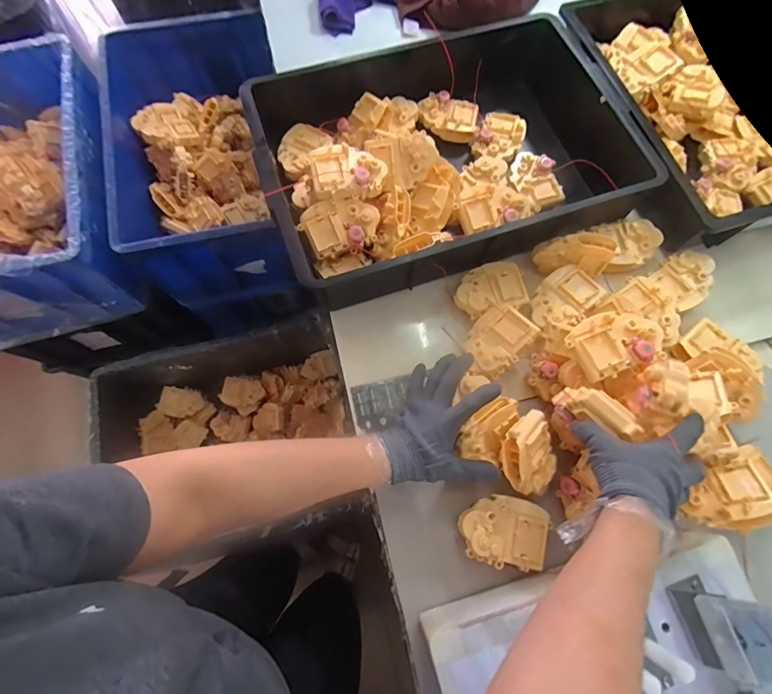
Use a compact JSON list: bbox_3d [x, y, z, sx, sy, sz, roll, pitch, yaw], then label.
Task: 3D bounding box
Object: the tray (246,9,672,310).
[{"bbox_3d":[0.093,-0.282,0.575,0.524,0.105,0.352,-18,73,-7],"label":"tray"}]

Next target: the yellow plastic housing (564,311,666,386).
[{"bbox_3d":[0.255,-0.007,0.435,0.091,0.027,0.067,-23,74,-9],"label":"yellow plastic housing"}]

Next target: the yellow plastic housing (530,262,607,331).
[{"bbox_3d":[0.236,-0.063,0.523,0.096,0.024,0.067,-43,77,-14],"label":"yellow plastic housing"}]

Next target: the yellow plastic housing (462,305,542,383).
[{"bbox_3d":[0.148,-0.005,0.515,0.087,0.043,0.070,-43,53,3],"label":"yellow plastic housing"}]

